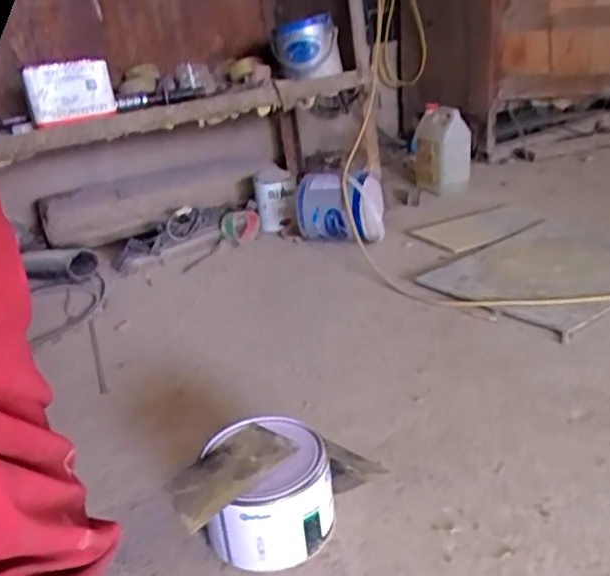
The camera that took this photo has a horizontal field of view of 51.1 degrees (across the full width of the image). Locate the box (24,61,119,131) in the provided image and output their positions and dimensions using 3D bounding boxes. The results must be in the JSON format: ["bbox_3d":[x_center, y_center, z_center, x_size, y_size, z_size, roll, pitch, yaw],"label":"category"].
[{"bbox_3d":[-0.489,-0.404,1.323,0.172,0.122,0.046,-6,10,10],"label":"box"}]

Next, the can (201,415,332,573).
[{"bbox_3d":[-0.036,0.206,0.649,0.124,0.097,0.120,-5,24,2],"label":"can"}]

